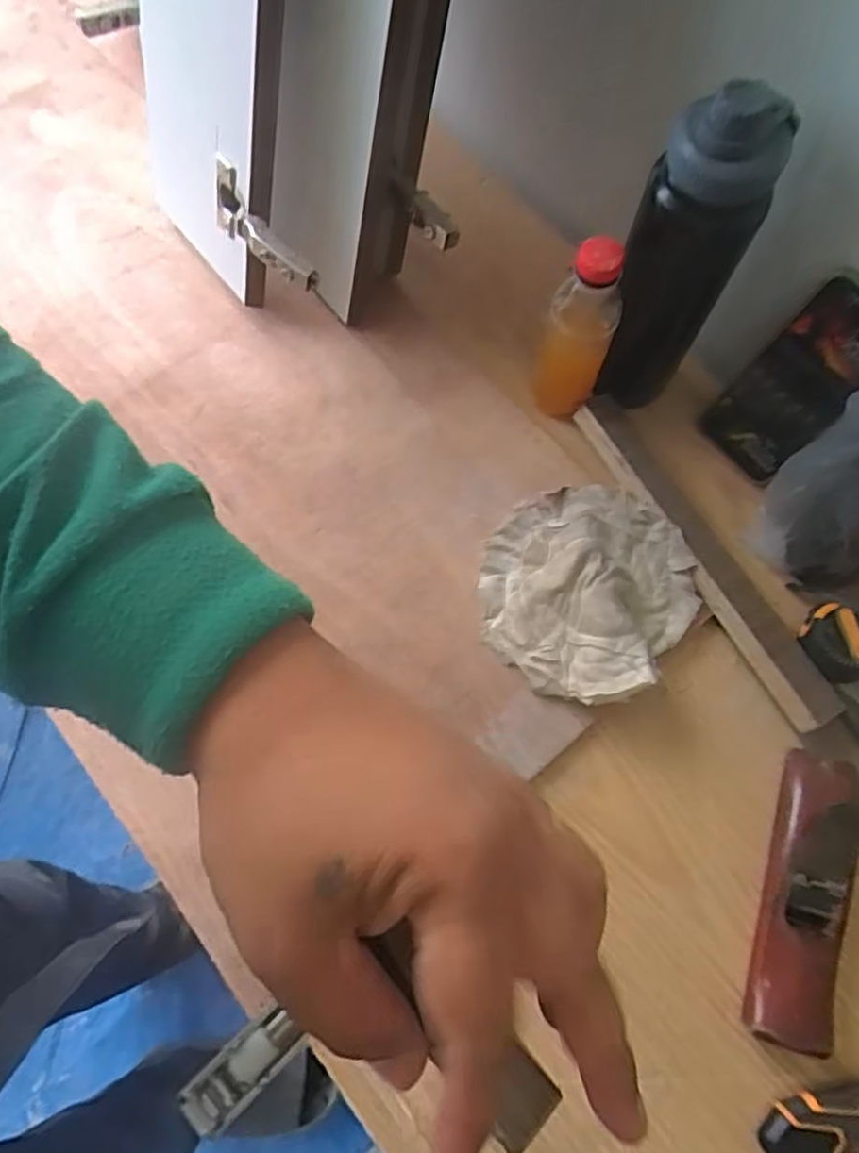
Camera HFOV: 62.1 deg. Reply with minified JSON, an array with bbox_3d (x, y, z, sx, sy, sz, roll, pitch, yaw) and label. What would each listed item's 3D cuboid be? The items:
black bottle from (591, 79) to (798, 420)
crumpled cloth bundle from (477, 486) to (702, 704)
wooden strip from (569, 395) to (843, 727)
[{"bbox_3d":[0.176,-0.217,0.521,0.073,0.265,0.066,21,73,6],"label":"black bottle"},{"bbox_3d":[0.124,0.008,0.571,0.160,0.040,0.173,0,72,0],"label":"crumpled cloth bundle"},{"bbox_3d":[0.220,-0.020,0.584,0.042,0.035,0.312,-27,74,-9],"label":"wooden strip"}]

